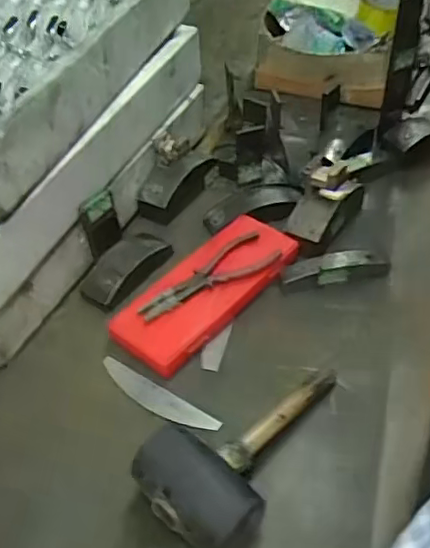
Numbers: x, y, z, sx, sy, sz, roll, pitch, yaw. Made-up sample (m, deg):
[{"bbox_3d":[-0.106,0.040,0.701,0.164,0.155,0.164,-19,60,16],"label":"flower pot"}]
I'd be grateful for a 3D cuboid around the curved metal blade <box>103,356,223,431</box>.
[{"bbox_3d":[-0.065,0.135,0.665,0.152,0.008,0.031,27,56,22],"label":"curved metal blade"}]

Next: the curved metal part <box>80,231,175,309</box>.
[{"bbox_3d":[-0.112,-0.010,0.782,0.062,0.036,0.133,24,51,25],"label":"curved metal part"}]

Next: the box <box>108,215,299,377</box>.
[{"bbox_3d":[-0.008,0.015,0.749,0.107,0.037,0.250,30,54,29],"label":"box"}]

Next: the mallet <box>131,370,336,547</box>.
[{"bbox_3d":[0.036,0.169,0.601,0.123,0.076,0.233,30,39,29],"label":"mallet"}]

